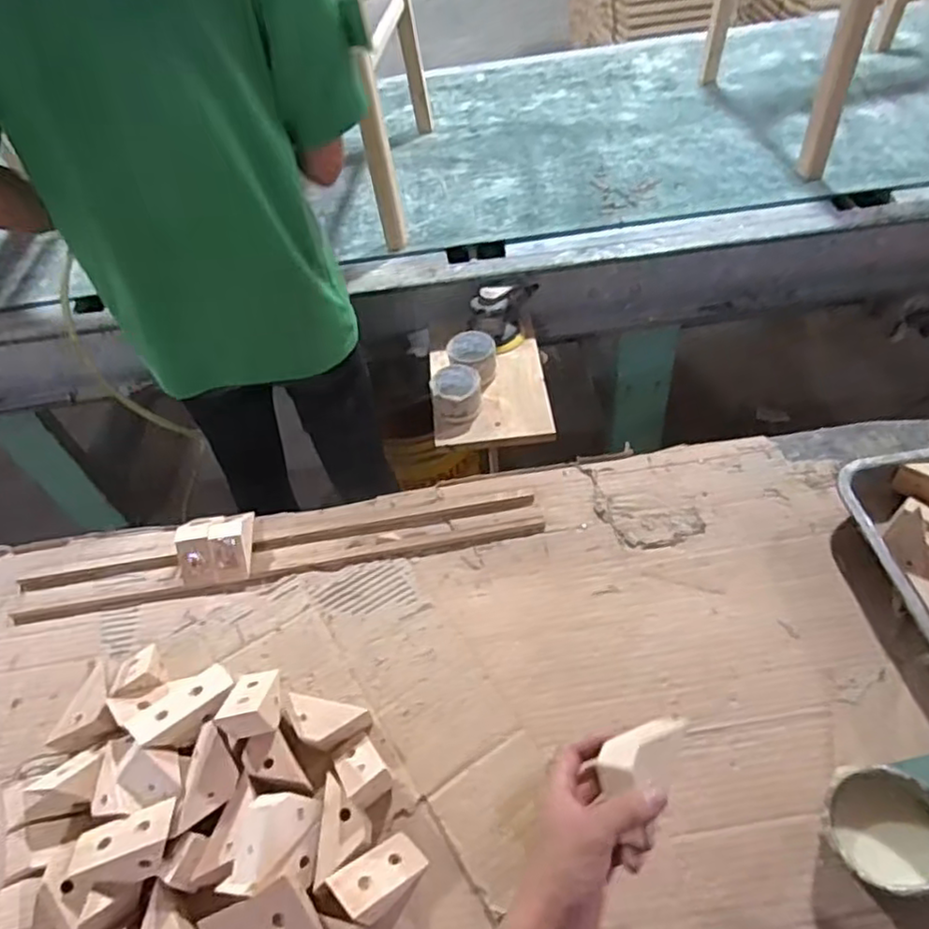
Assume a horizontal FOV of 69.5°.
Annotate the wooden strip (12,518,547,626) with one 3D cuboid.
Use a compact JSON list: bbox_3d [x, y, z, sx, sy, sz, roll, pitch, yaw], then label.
[{"bbox_3d":[-0.193,0.115,0.717,0.566,0.010,0.020,-10,49,-2],"label":"wooden strip"}]

